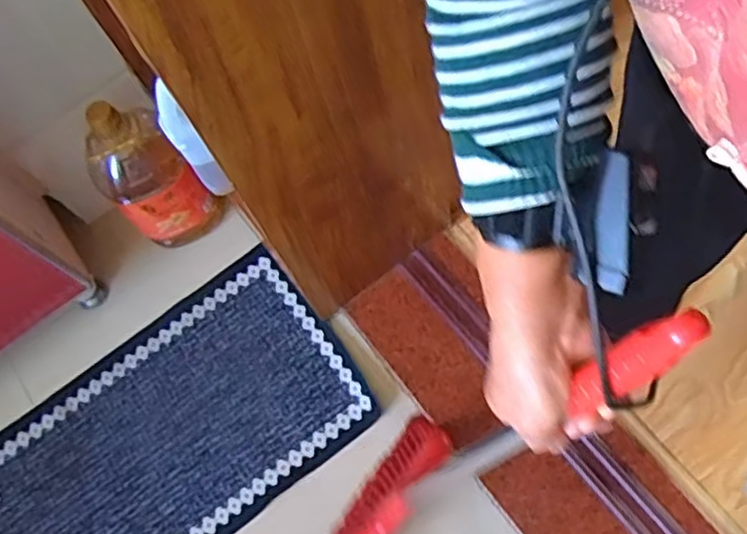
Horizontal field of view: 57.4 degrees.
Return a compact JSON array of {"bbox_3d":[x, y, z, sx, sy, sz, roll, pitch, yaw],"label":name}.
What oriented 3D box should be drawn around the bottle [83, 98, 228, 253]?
[{"bbox_3d":[-0.387,-0.156,1.174,0.139,0.322,0.147,39,73,18],"label":"bottle"}]

